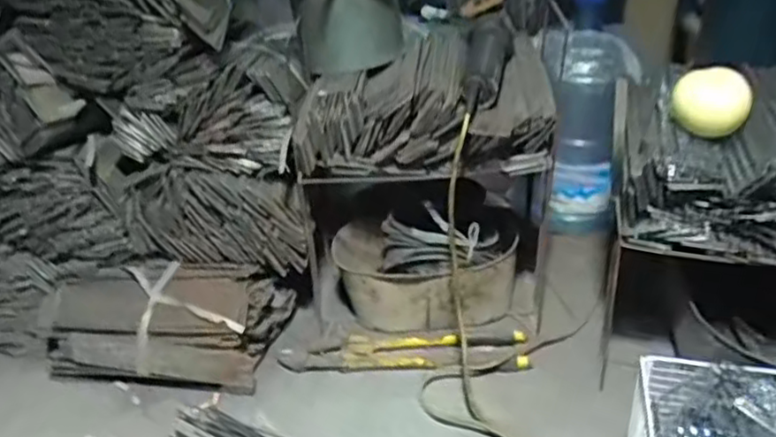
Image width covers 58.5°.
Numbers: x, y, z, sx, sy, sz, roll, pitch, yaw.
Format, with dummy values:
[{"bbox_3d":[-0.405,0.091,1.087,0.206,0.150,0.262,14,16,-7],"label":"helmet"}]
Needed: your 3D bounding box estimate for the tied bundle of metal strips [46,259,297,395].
[{"bbox_3d":[-0.387,0.181,1.204,0.418,0.166,0.165,-4,32,1],"label":"tied bundle of metal strips"}]

